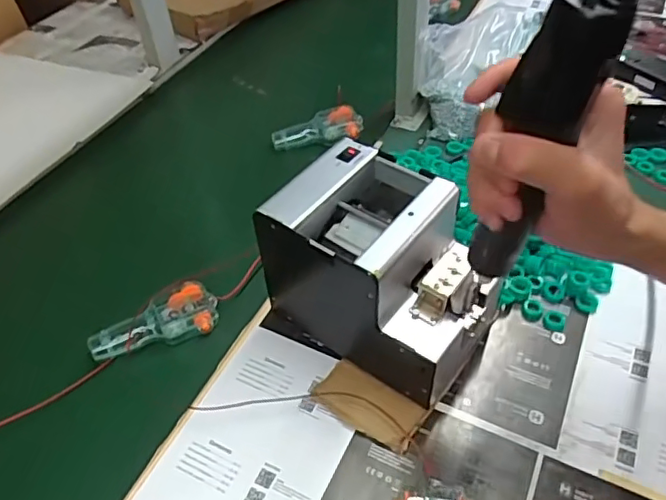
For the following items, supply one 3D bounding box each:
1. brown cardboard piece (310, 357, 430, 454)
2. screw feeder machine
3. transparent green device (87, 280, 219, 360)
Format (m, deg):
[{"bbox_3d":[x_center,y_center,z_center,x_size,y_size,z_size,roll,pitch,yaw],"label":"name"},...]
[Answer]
[{"bbox_3d":[0.032,0.136,0.511,0.092,0.012,0.051,26,53,25],"label":"brown cardboard piece"},{"bbox_3d":[0.042,0.018,0.521,0.183,0.156,0.125,23,52,23],"label":"screw feeder machine"},{"bbox_3d":[-0.179,0.076,0.579,0.124,0.023,0.059,-26,51,-20],"label":"transparent green device"}]

